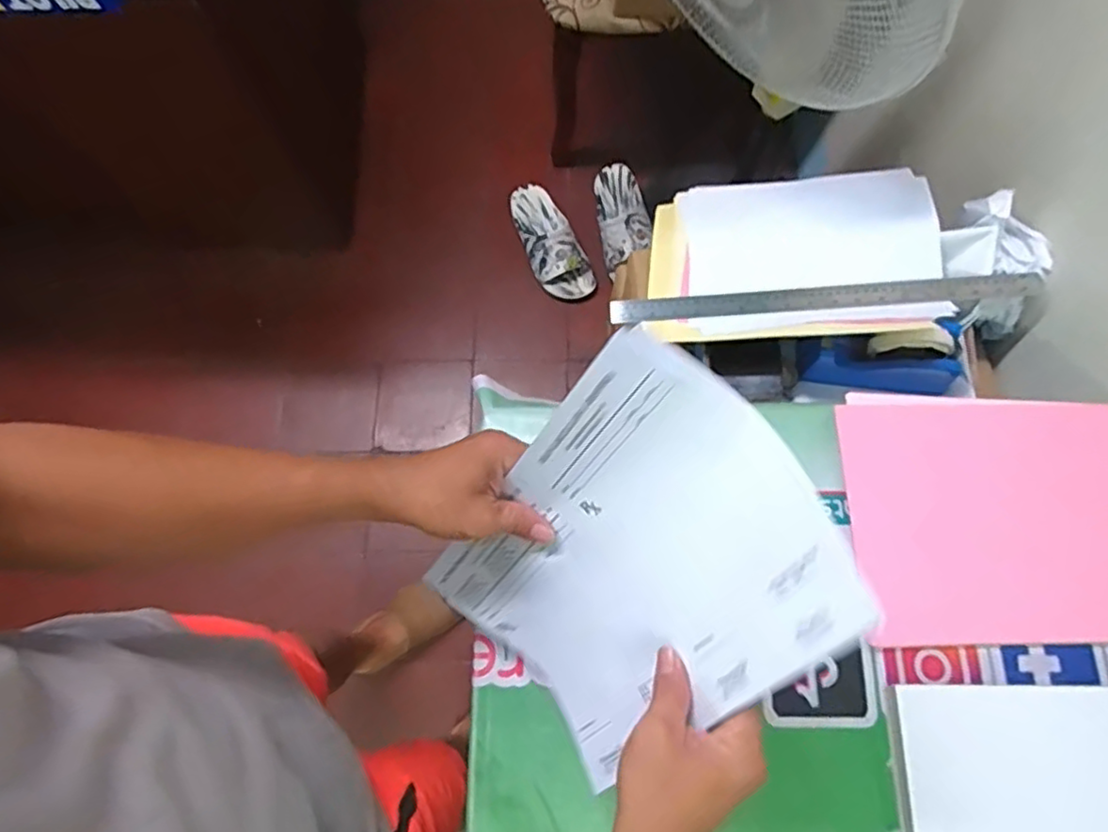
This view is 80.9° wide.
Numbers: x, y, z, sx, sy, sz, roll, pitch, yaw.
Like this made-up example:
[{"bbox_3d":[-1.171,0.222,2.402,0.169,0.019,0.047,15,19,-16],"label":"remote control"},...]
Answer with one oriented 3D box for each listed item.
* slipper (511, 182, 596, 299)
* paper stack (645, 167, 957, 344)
[{"bbox_3d":[-0.016,-0.388,1.422,0.114,0.071,0.278,-25,76,-6],"label":"slipper"},{"bbox_3d":[0.282,-0.182,0.777,0.324,0.059,0.230,0,66,13],"label":"paper stack"}]

